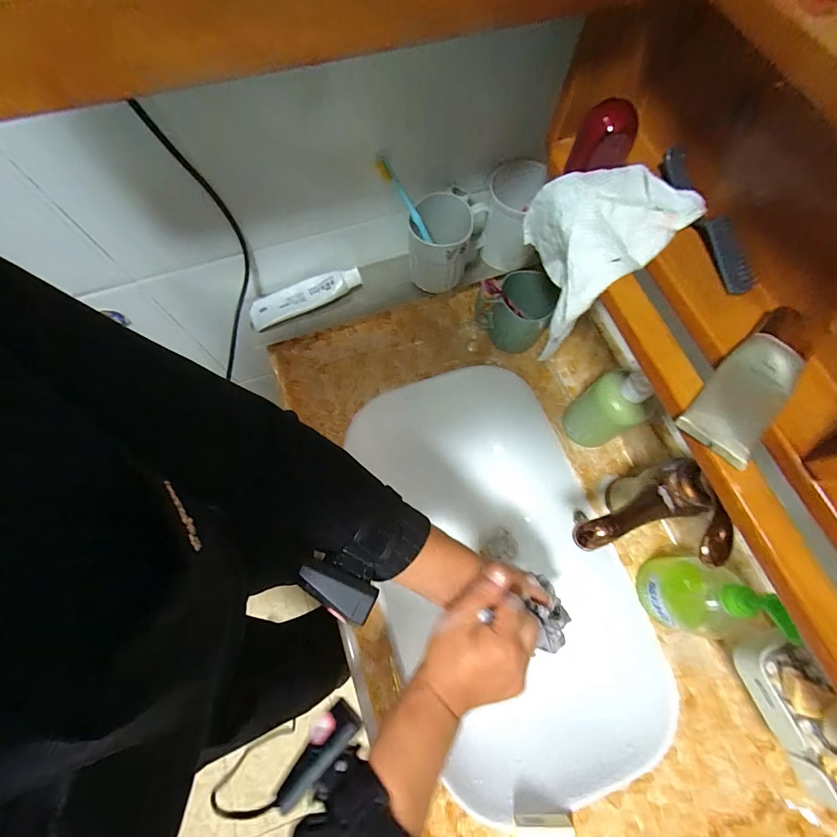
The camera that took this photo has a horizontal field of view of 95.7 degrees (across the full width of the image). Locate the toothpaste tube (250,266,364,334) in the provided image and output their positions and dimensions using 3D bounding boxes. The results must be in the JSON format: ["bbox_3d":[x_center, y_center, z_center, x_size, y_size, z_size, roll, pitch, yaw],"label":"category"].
[{"bbox_3d":[-0.168,-0.182,0.561,0.167,0.029,0.039,-23,73,-9],"label":"toothpaste tube"}]

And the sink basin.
[{"bbox_3d":[0.112,0.203,0.583,0.334,0.154,0.554,-20,72,-8],"label":"sink basin"}]

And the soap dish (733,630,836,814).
[{"bbox_3d":[0.363,0.279,0.351,0.069,0.031,0.135,-18,72,-7],"label":"soap dish"}]

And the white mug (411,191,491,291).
[{"bbox_3d":[0.042,-0.247,0.545,0.110,0.110,0.093,1,71,-1],"label":"white mug"}]

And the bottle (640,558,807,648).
[{"bbox_3d":[0.319,0.199,0.422,0.068,0.151,0.087,1,71,-1],"label":"bottle"}]

